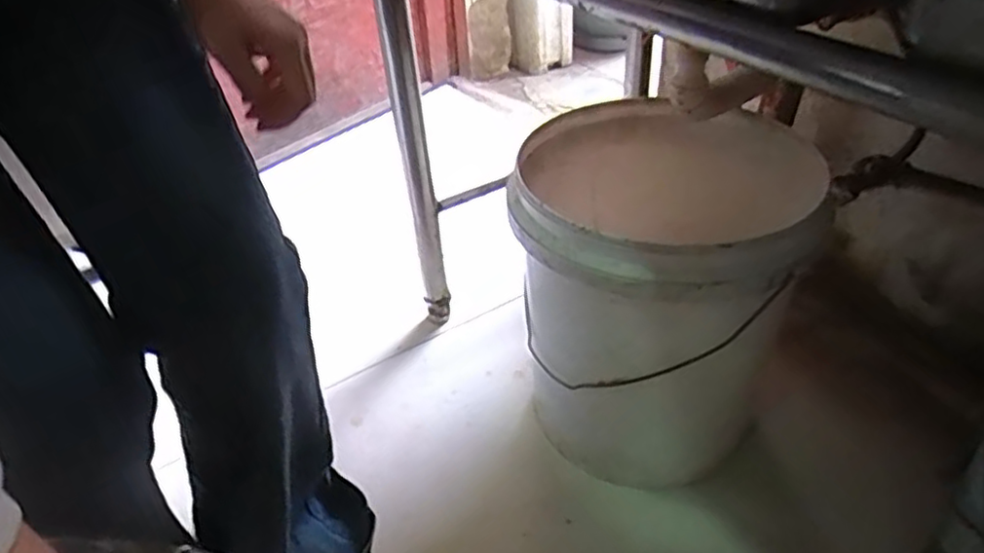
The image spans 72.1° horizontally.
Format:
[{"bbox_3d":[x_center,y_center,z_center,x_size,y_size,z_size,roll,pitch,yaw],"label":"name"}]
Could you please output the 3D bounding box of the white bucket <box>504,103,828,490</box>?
[{"bbox_3d":[0.175,0.032,0.795,0.266,0.361,0.292,-2,38,2],"label":"white bucket"}]

